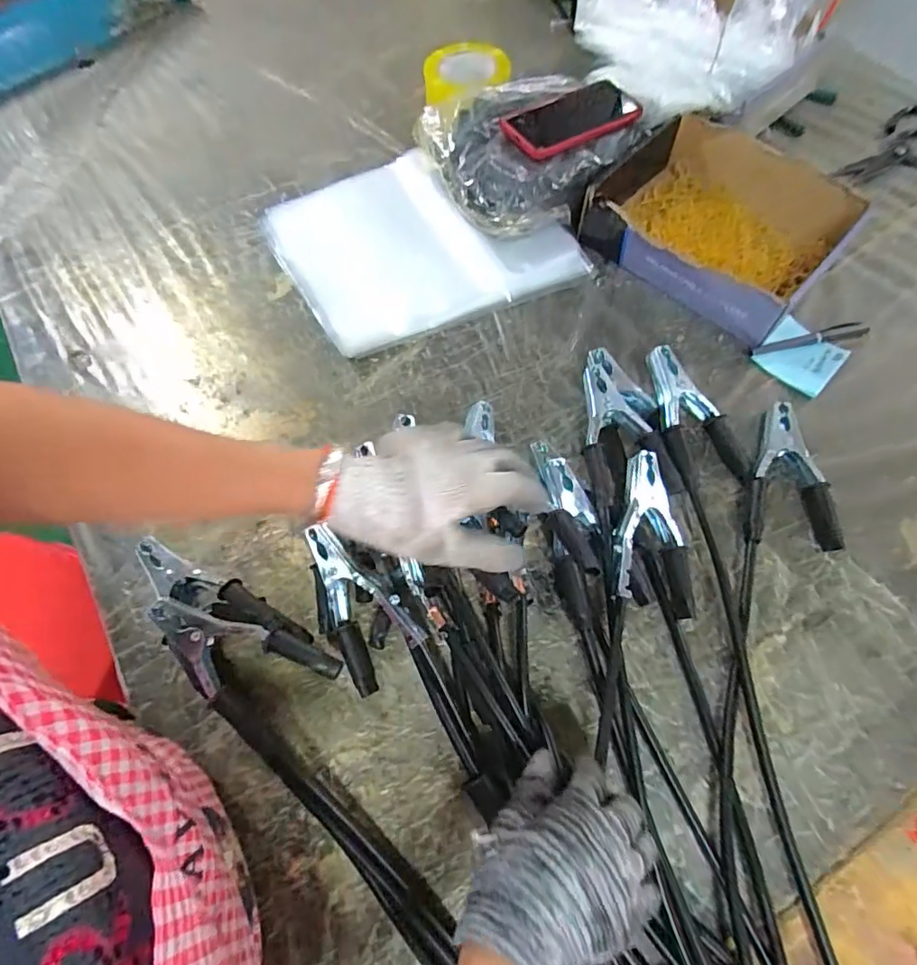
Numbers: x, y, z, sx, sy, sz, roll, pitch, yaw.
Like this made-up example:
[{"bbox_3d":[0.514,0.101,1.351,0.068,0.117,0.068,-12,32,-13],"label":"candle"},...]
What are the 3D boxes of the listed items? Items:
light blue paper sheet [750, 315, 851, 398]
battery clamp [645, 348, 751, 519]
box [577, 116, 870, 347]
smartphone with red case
[{"bbox_3d":[0.364,-0.136,0.563,0.074,0.015,0.073,40,75,17],"label":"light blue paper sheet"},{"bbox_3d":[0.230,-0.060,0.518,0.080,0.046,0.156,-14,67,-3],"label":"battery clamp"},{"bbox_3d":[0.296,-0.302,0.615,0.240,0.062,0.213,37,74,17],"label":"box"},{"bbox_3d":[0.137,-0.436,0.636,0.171,0.016,0.083,-29,68,-12],"label":"smartphone with red case"}]

